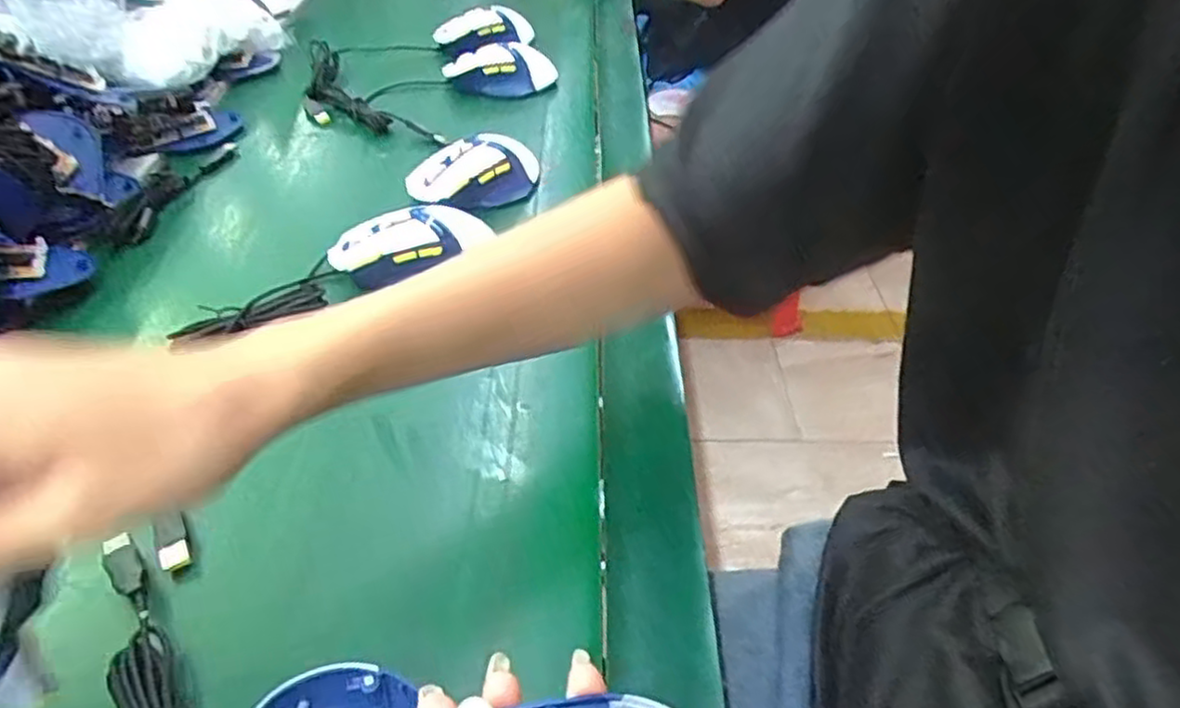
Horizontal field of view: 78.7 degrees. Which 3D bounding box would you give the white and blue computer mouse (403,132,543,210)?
[{"bbox_3d":[-0.095,-0.155,0.621,0.118,0.050,0.056,-29,49,-28],"label":"white and blue computer mouse"}]

